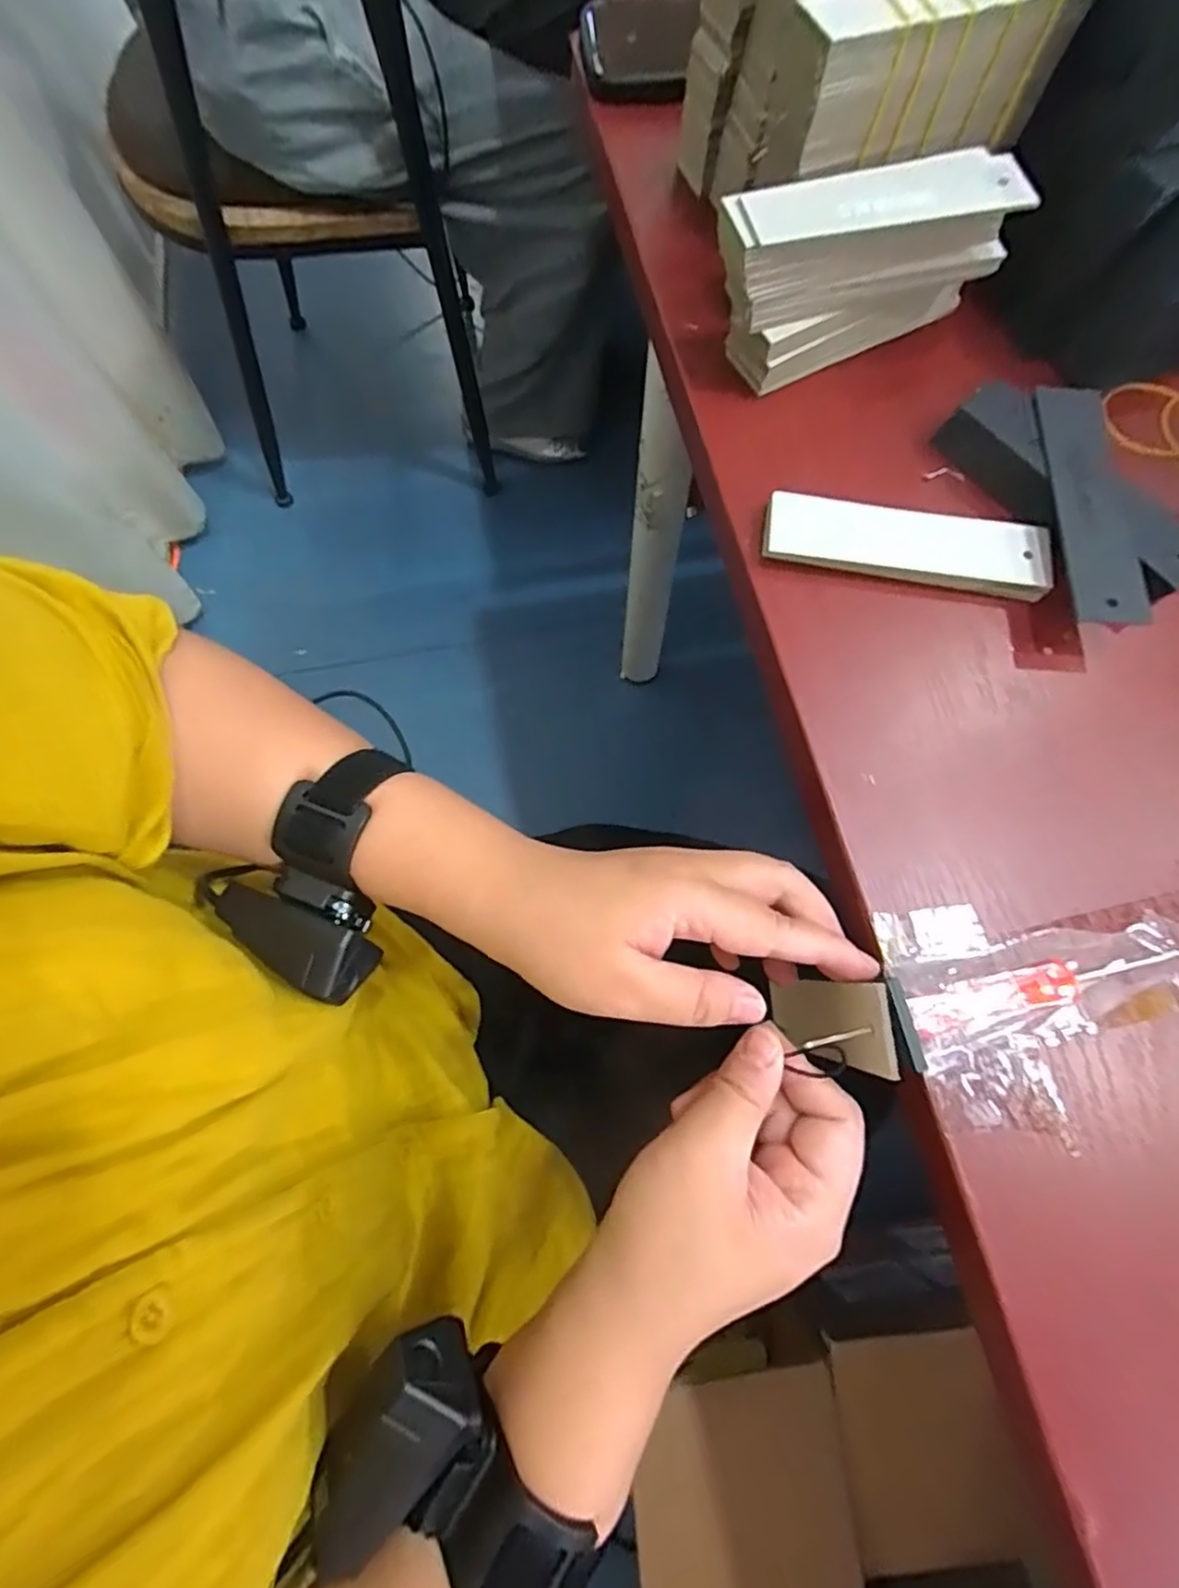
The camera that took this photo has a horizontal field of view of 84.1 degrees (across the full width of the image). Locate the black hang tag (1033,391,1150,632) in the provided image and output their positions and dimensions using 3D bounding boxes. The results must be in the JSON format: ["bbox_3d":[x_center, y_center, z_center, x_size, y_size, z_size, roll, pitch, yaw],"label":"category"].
[{"bbox_3d":[0.223,-0.131,0.294,0.031,0.009,0.121,2,72,-1],"label":"black hang tag"}]

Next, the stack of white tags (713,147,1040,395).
[{"bbox_3d":[0.126,-0.249,0.312,0.131,0.065,0.046,-18,73,-7],"label":"stack of white tags"}]

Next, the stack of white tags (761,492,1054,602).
[{"bbox_3d":[0.145,-0.113,0.298,0.127,0.009,0.036,8,72,1],"label":"stack of white tags"}]

